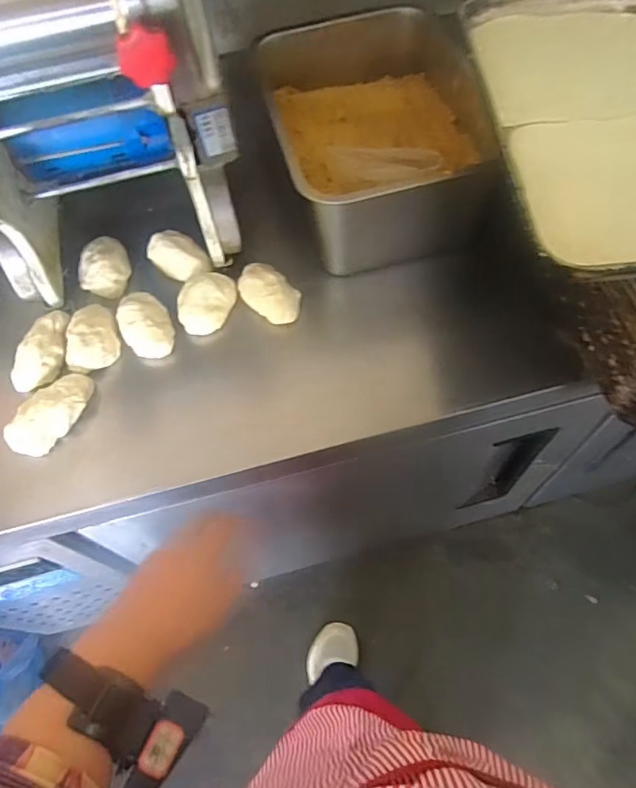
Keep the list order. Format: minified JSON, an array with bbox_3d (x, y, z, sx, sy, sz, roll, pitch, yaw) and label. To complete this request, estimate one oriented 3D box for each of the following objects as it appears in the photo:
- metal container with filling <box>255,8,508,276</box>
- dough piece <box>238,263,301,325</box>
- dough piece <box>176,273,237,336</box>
[{"bbox_3d":[0.074,-0.338,0.695,0.244,0.147,0.329,-11,61,-2],"label":"metal container with filling"},{"bbox_3d":[-0.063,-0.129,0.668,0.054,0.034,0.088,-42,66,-17],"label":"dough piece"},{"bbox_3d":[-0.140,-0.117,0.666,0.076,0.032,0.073,-20,62,-7],"label":"dough piece"}]

